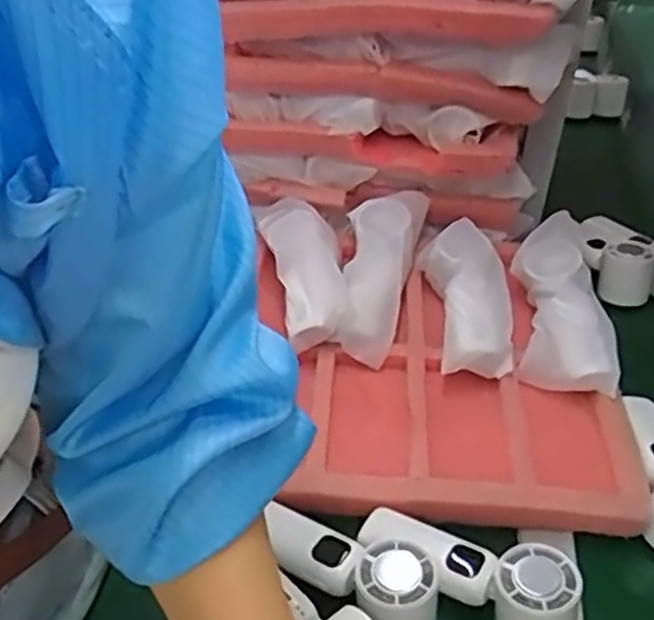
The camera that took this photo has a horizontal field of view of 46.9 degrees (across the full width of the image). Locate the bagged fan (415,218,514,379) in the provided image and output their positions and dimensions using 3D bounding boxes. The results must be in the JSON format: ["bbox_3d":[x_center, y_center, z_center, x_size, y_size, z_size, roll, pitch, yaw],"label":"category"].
[{"bbox_3d":[0.134,-0.011,0.719,0.071,0.047,0.171,-1,52,-5],"label":"bagged fan"}]

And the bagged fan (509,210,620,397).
[{"bbox_3d":[0.219,-0.013,0.717,0.076,0.044,0.201,3,53,1],"label":"bagged fan"}]

